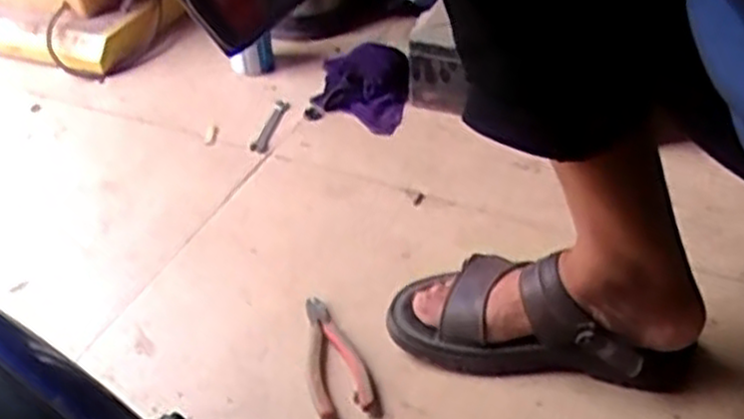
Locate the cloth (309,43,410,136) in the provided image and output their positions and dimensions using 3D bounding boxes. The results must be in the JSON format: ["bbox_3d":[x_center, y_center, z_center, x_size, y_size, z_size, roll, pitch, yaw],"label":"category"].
[{"bbox_3d":[-0.004,-0.176,1.077,0.140,0.051,0.137,21,47,25],"label":"cloth"}]

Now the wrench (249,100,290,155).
[{"bbox_3d":[-0.137,-0.113,1.051,0.023,0.004,0.121,8,42,12],"label":"wrench"}]

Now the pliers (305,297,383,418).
[{"bbox_3d":[-0.040,0.136,0.732,0.054,0.018,0.150,-14,42,-12],"label":"pliers"}]

